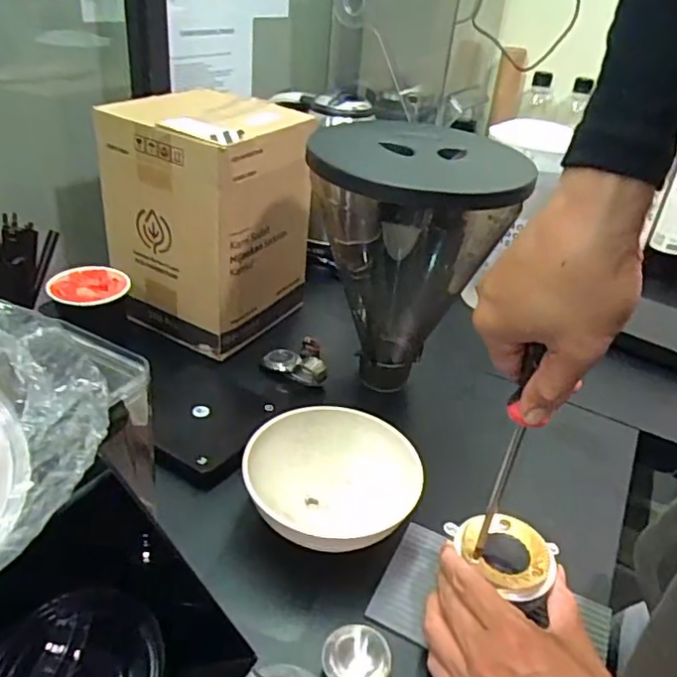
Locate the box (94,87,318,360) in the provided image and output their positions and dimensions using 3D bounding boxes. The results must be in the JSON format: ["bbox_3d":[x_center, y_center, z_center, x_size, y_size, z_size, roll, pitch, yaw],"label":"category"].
[{"bbox_3d":[-0.147,-0.138,0.689,0.169,0.235,0.161,21,34,21],"label":"box"}]

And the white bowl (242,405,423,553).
[{"bbox_3d":[-0.003,0.118,0.502,0.125,0.051,0.131,5,32,-3],"label":"white bowl"}]

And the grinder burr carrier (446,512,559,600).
[{"bbox_3d":[0.118,0.153,0.444,0.080,0.018,0.062,25,37,25],"label":"grinder burr carrier"}]

